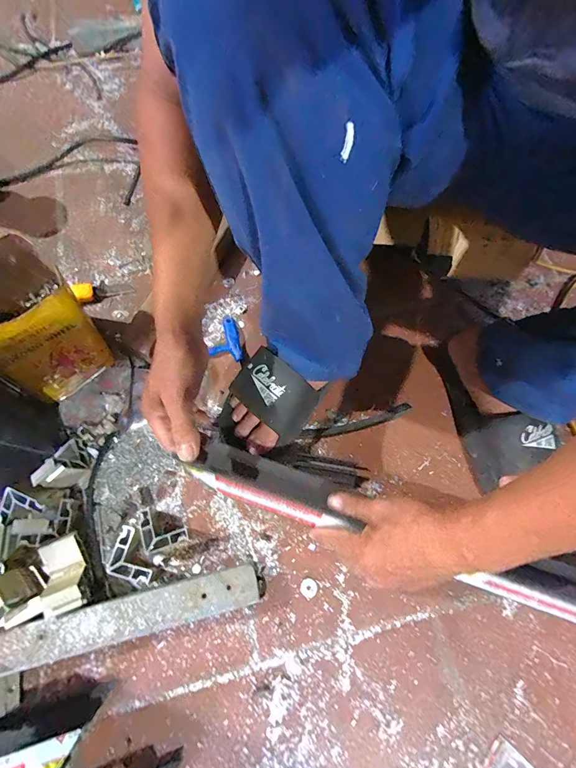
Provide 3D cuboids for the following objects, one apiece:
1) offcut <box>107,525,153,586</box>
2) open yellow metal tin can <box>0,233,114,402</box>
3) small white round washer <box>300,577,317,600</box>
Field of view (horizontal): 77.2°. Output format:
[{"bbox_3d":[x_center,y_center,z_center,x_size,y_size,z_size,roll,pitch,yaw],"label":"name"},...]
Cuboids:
[{"bbox_3d":[-0.182,0.200,0.413,0.038,0.032,0.063,-27,72,-13],"label":"offcut"},{"bbox_3d":[-0.312,-0.074,0.446,0.115,0.160,0.124,-37,75,-16],"label":"open yellow metal tin can"},{"bbox_3d":[0.025,0.241,0.426,0.021,0.004,0.020,1,68,-3],"label":"small white round washer"}]

